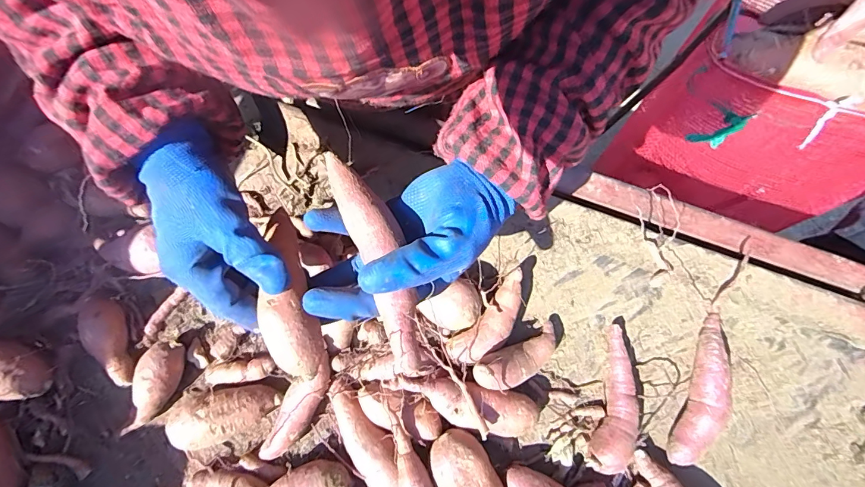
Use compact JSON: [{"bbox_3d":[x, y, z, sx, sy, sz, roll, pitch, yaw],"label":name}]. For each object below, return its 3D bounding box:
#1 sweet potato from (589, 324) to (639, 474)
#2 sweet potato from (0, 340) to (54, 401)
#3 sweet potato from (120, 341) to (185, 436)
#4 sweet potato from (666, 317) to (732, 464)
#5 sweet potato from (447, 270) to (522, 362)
[{"bbox_3d":[0.174,0.144,0.387,0.034,0.028,0.129,17,74,5],"label":"sweet potato"},{"bbox_3d":[-0.391,0.115,0.376,0.055,0.039,0.050,0,74,0],"label":"sweet potato"},{"bbox_3d":[-0.264,0.137,0.392,0.032,0.032,0.085,17,74,5],"label":"sweet potato"},{"bbox_3d":[0.258,0.136,0.387,0.031,0.026,0.143,23,75,7],"label":"sweet potato"},{"bbox_3d":[0.059,0.077,0.406,0.037,0.027,0.103,42,78,11],"label":"sweet potato"}]

